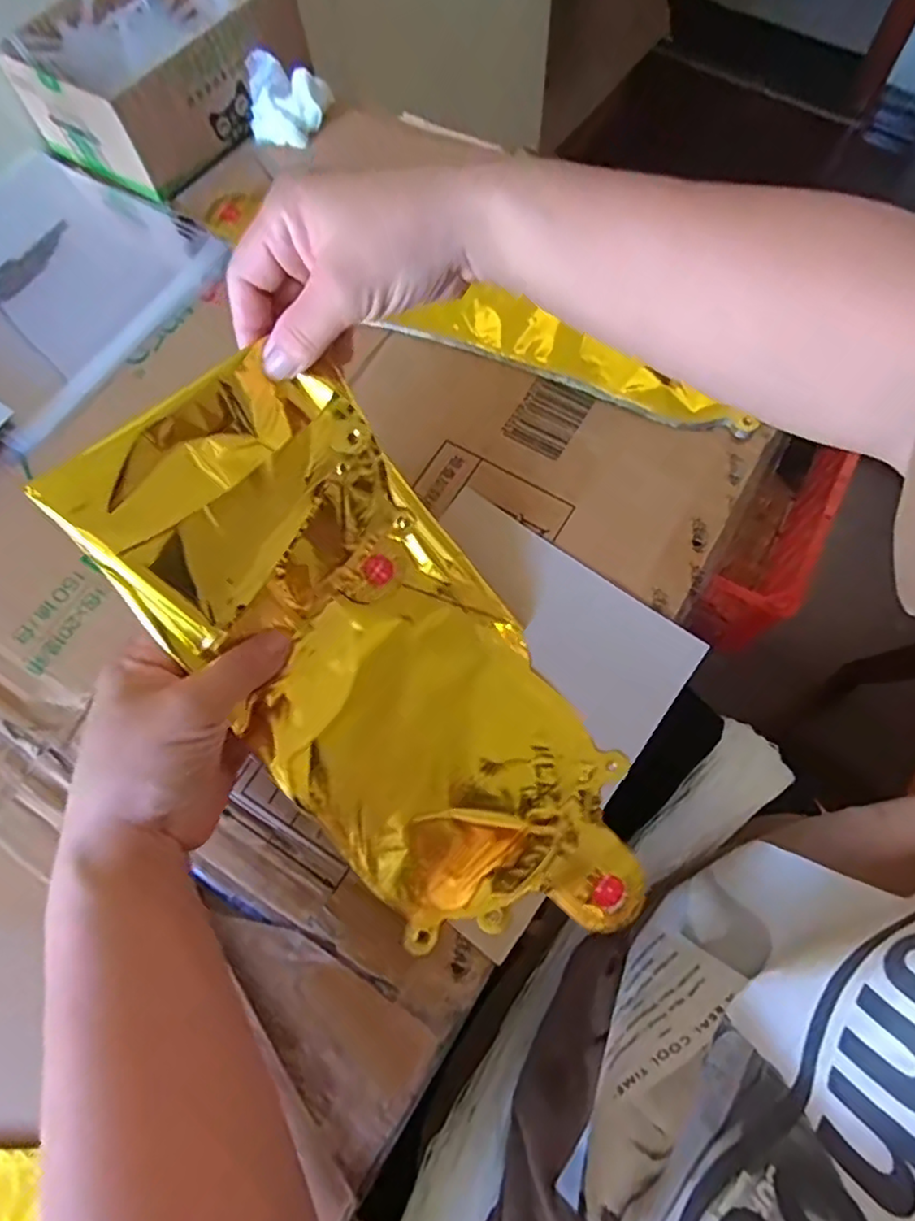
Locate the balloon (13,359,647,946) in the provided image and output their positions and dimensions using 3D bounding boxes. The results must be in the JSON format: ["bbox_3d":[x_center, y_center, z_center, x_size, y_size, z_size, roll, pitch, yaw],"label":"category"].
[{"bbox_3d":[-0.033,0.028,0.311,0.138,0.047,0.300,-41,100,-13],"label":"balloon"}]

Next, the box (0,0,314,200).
[{"bbox_3d":[-0.220,-0.414,0.490,0.147,0.062,0.189,32,74,13],"label":"box"}]

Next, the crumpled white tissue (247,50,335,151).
[{"bbox_3d":[-0.126,-0.383,0.489,0.061,0.046,0.031,-10,70,-2],"label":"crumpled white tissue"}]

